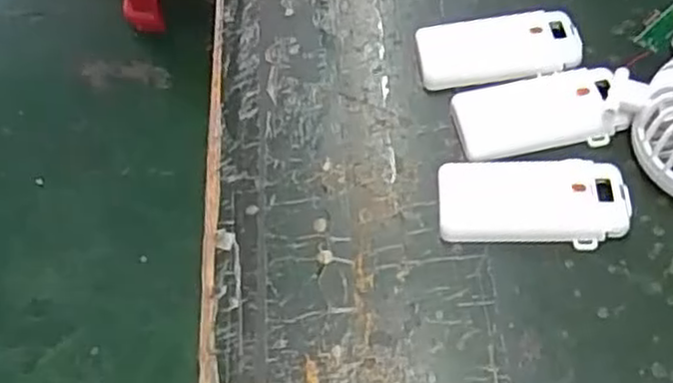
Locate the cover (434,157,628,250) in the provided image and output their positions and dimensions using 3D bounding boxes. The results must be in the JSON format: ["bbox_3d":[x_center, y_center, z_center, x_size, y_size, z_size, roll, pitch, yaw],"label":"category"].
[{"bbox_3d":[0.099,0.004,0.365,0.091,0.015,0.045,3,57,7],"label":"cover"}]

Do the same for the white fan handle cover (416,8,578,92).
[{"bbox_3d":[0.095,-0.082,0.421,0.092,0.016,0.047,-2,56,3],"label":"white fan handle cover"}]

